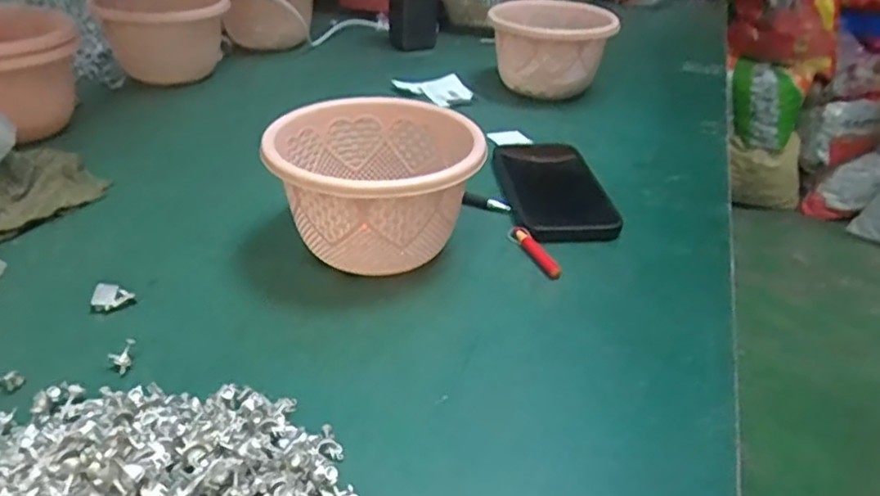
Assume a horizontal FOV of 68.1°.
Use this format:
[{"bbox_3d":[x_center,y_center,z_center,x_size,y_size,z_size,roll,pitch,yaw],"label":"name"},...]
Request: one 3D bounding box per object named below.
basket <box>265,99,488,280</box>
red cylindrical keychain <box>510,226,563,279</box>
[{"bbox_3d":[-0.046,-0.040,0.464,0.134,0.093,0.131,3,33,-2],"label":"basket"},{"bbox_3d":[0.070,0.003,0.483,0.010,0.013,0.064,-11,36,-22],"label":"red cylindrical keychain"}]

